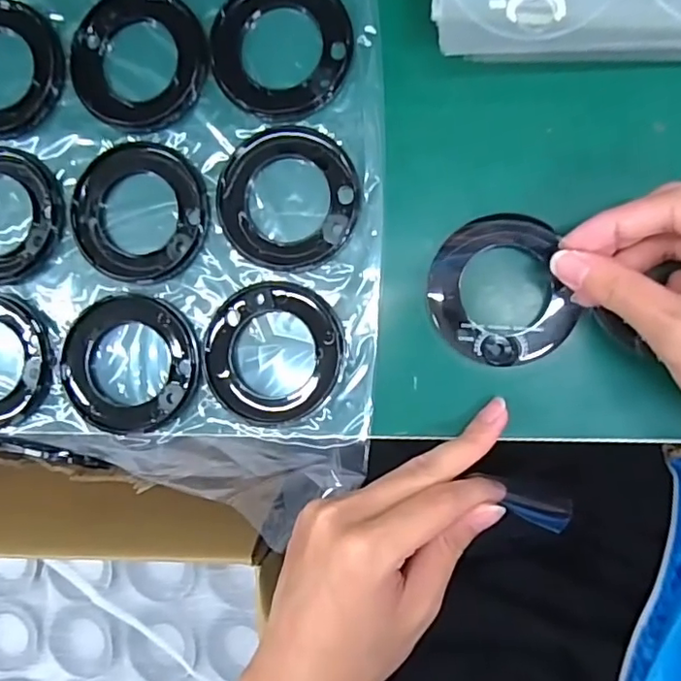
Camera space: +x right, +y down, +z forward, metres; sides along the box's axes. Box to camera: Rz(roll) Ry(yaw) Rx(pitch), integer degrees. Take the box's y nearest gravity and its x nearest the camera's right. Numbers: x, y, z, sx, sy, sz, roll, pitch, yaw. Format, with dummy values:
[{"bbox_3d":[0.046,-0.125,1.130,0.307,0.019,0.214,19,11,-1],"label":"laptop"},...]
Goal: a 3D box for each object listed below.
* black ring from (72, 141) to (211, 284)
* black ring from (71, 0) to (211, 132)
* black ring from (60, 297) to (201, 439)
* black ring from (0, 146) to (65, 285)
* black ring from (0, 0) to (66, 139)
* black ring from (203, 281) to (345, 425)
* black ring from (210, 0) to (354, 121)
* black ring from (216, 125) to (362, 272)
[{"bbox_3d":[-0.113,-0.074,0.323,0.072,0.004,0.083,-35,88,6],"label":"black ring"},{"bbox_3d":[-0.113,-0.158,0.322,0.080,0.004,0.075,0,92,6],"label":"black ring"},{"bbox_3d":[-0.118,0.013,0.322,0.075,0.007,0.076,0,92,6],"label":"black ring"},{"bbox_3d":[-0.198,-0.072,0.331,0.076,0.007,0.075,0,92,6],"label":"black ring"},{"bbox_3d":[-0.196,-0.155,0.327,0.076,0.007,0.074,0,92,6],"label":"black ring"},{"bbox_3d":[-0.037,0.007,0.314,0.077,0.005,0.075,0,92,6],"label":"black ring"},{"bbox_3d":[-0.032,-0.161,0.314,0.076,0.004,0.078,0,92,6],"label":"black ring"},{"bbox_3d":[-0.029,-0.078,0.315,0.078,0.004,0.075,0,92,6],"label":"black ring"}]

